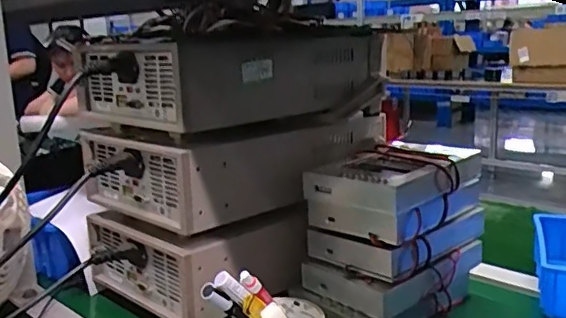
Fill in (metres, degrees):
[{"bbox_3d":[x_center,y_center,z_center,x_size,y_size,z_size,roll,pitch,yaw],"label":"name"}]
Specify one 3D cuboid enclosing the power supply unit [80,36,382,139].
[{"bbox_3d":[-0.052,-0.101,0.712,0.205,0.096,0.321,8,16,41],"label":"power supply unit"}]

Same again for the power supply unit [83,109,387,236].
[{"bbox_3d":[-0.049,-0.002,0.732,0.344,0.089,0.188,-13,16,-42],"label":"power supply unit"}]

